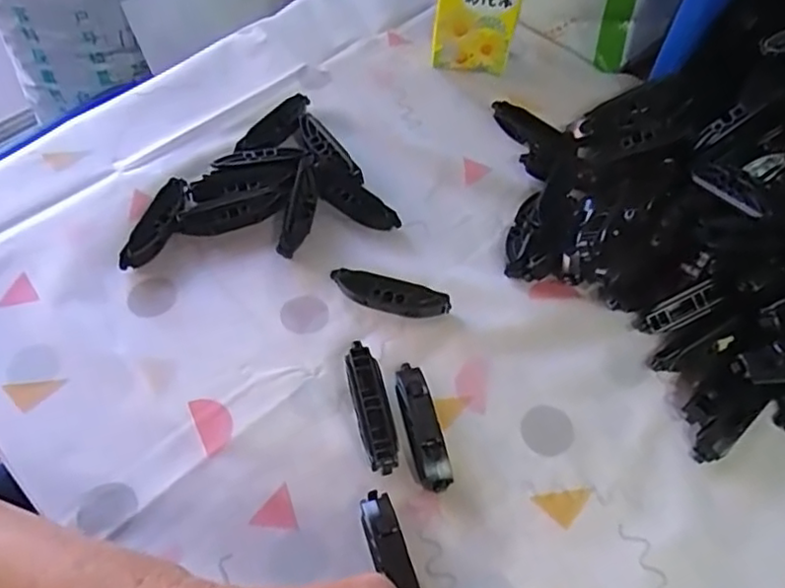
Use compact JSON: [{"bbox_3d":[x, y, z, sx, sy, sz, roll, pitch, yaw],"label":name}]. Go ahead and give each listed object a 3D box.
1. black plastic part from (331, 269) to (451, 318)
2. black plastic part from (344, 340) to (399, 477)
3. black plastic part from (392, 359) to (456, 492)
[{"bbox_3d":[-0.002,0.000,0.435,0.080,0.017,0.017,14,57,6],"label":"black plastic part"},{"bbox_3d":[-0.012,0.068,0.388,0.020,0.016,0.079,-12,58,-10],"label":"black plastic part"},{"bbox_3d":[0.017,0.077,0.386,0.020,0.016,0.079,-11,58,-10],"label":"black plastic part"}]

